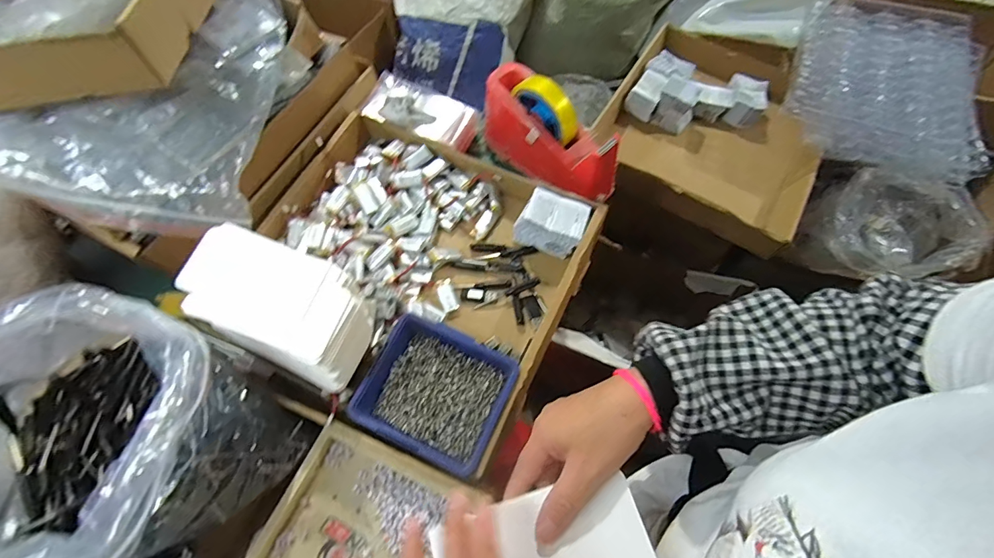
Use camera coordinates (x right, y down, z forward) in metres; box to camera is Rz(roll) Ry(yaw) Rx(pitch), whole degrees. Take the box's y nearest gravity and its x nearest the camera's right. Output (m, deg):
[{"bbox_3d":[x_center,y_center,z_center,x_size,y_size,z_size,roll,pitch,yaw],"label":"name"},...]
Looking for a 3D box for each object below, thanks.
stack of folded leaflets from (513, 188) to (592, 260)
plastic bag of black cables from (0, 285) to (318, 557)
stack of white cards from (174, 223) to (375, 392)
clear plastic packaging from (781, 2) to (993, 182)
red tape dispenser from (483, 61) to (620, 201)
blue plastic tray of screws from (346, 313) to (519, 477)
[{"bbox_3d":[0.070,-0.072,0.560,0.081,0.062,0.058,21,67,12],"label":"stack of folded leaflets"},{"bbox_3d":[-0.325,0.136,0.380,0.228,0.191,0.203,19,67,11],"label":"plastic bag of black cables"},{"bbox_3d":[-0.218,0.028,0.456,0.188,0.073,0.102,23,68,12],"label":"stack of white cards"},{"bbox_3d":[0.672,-0.341,0.769,0.305,0.080,0.332,19,67,11],"label":"clear plastic packaging"},{"bbox_3d":[0.067,-0.186,0.572,0.068,0.108,0.201,-41,70,-16],"label":"red tape dispenser"},{"bbox_3d":[-0.062,0.122,0.475,0.142,0.053,0.125,23,68,13],"label":"blue plastic tray of screws"}]

